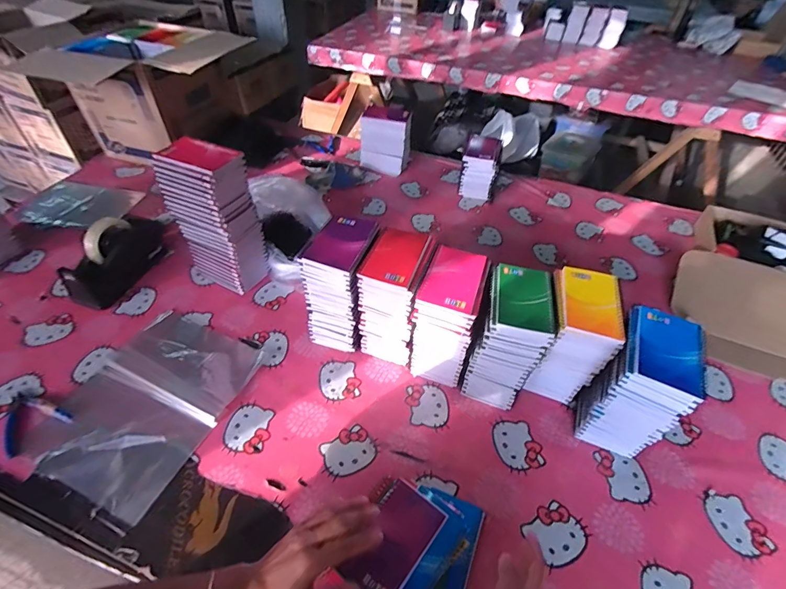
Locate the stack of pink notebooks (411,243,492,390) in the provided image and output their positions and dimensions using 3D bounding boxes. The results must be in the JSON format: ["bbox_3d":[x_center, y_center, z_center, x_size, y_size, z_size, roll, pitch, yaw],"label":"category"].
[{"bbox_3d":[0.088,0.044,0.672,0.099,0.212,0.124,15,47,11],"label":"stack of pink notebooks"}]

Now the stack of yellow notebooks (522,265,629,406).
[{"bbox_3d":[0.286,0.079,0.657,0.091,0.207,0.129,11,46,8],"label":"stack of yellow notebooks"}]

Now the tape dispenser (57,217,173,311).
[{"bbox_3d":[-0.574,-0.089,0.829,0.073,0.115,0.227,14,47,11],"label":"tape dispenser"}]

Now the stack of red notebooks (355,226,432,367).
[{"bbox_3d":[-0.001,0.012,0.700,0.098,0.214,0.123,14,47,11],"label":"stack of red notebooks"}]

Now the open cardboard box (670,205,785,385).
[{"bbox_3d":[0.826,-0.007,0.830,0.376,0.104,0.412,27,50,21],"label":"open cardboard box"}]

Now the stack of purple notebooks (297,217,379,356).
[{"bbox_3d":[-0.093,-0.014,0.716,0.095,0.216,0.126,15,47,11],"label":"stack of purple notebooks"}]

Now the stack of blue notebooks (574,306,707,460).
[{"bbox_3d":[0.360,0.142,0.598,0.102,0.207,0.130,22,50,17],"label":"stack of blue notebooks"}]

